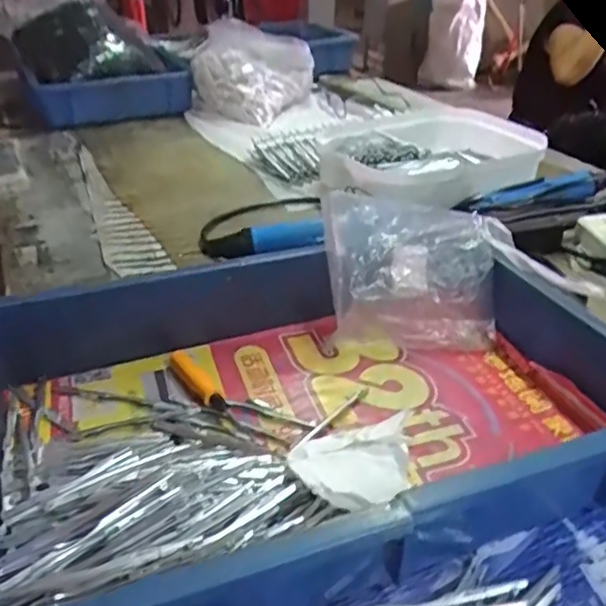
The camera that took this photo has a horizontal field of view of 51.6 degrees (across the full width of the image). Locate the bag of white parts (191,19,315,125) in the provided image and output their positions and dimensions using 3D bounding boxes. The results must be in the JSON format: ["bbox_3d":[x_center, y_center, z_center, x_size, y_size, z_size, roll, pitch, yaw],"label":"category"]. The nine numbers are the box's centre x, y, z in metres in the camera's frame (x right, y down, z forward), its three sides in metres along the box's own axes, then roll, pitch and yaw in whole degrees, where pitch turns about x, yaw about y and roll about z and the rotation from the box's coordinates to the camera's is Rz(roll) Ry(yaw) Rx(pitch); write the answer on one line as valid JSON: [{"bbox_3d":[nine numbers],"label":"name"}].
[{"bbox_3d":[-0.088,-0.401,1.097,0.217,0.141,0.124,-1,31,-3],"label":"bag of white parts"}]

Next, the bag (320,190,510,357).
[{"bbox_3d":[0.098,-0.026,0.545,0.158,0.107,0.089,-1,31,-3],"label":"bag"}]

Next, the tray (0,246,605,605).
[{"bbox_3d":[-0.002,0.061,0.435,0.433,0.079,0.297,-12,33,-19],"label":"tray"}]

